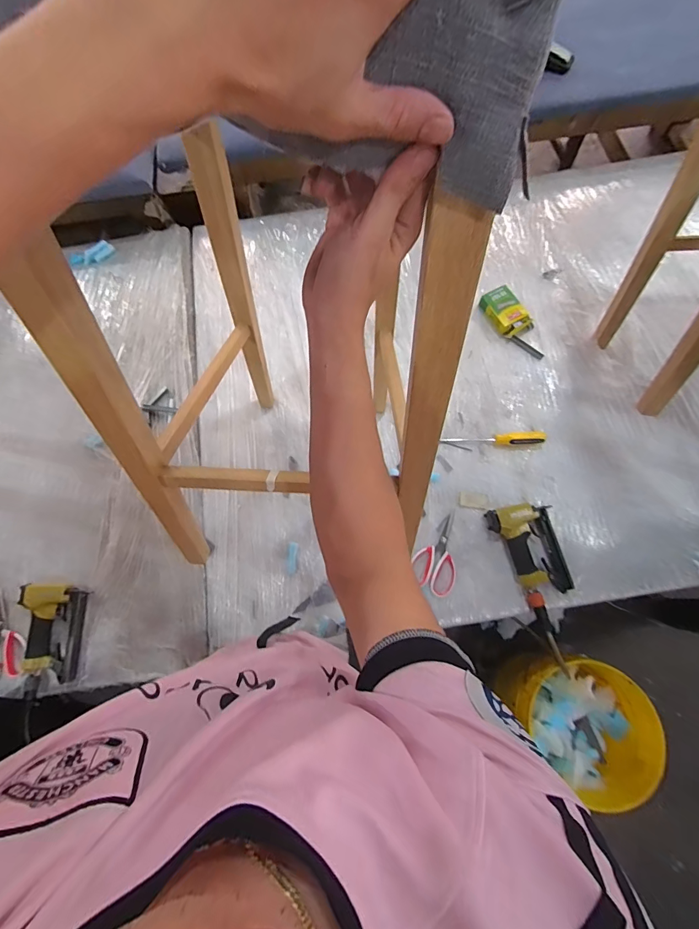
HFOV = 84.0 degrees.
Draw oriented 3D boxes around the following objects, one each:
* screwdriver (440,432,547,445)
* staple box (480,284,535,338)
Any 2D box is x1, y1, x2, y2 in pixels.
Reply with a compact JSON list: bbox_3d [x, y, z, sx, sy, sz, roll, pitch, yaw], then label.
[{"bbox_3d":[0.340,-0.059,0.917,0.235,0.028,0.023,-1,72,2],"label":"screwdriver"},{"bbox_3d":[0.408,-0.398,1.011,0.085,0.039,0.138,-31,74,-8],"label":"staple box"}]

